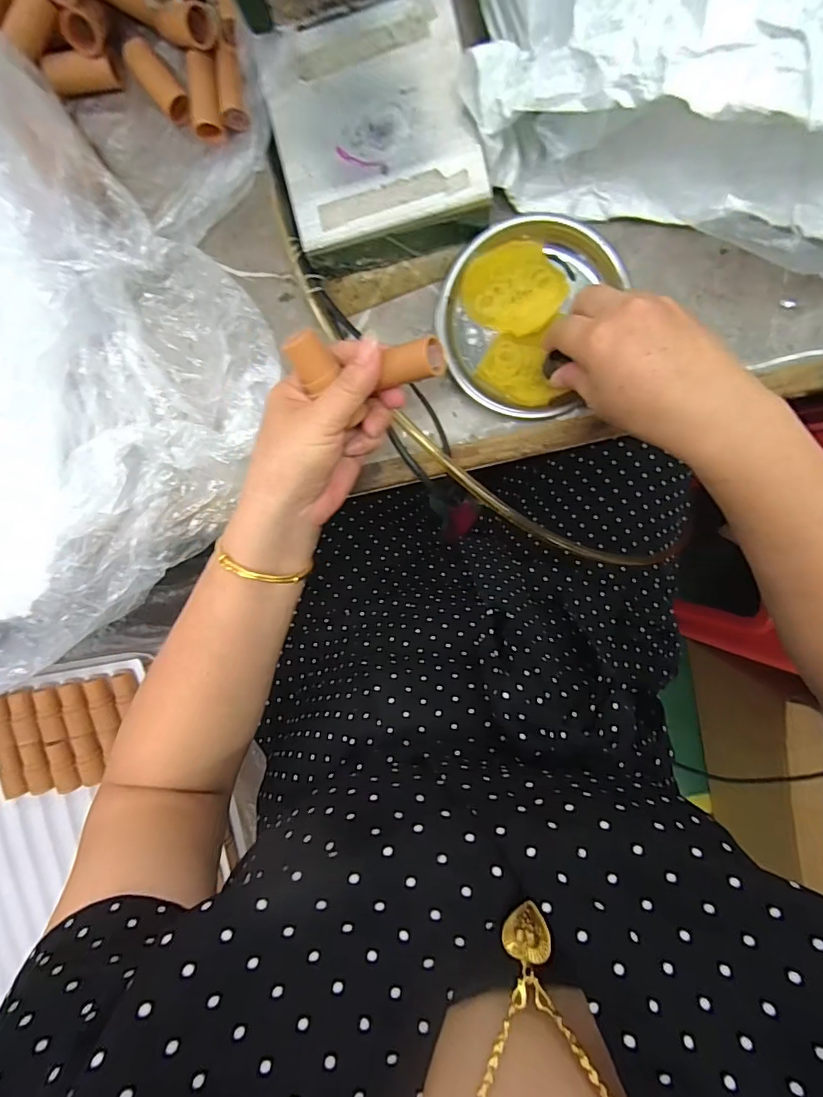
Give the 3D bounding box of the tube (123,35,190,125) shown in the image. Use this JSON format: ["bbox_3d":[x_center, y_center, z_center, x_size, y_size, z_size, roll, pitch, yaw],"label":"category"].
[{"bbox_3d":[-0.173,-0.320,0.336,0.020,0.015,0.048,-36,108,7],"label":"tube"}]

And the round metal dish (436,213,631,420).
[{"bbox_3d":[0.077,-0.165,0.347,0.112,0.015,0.125,23,98,0],"label":"round metal dish"}]

